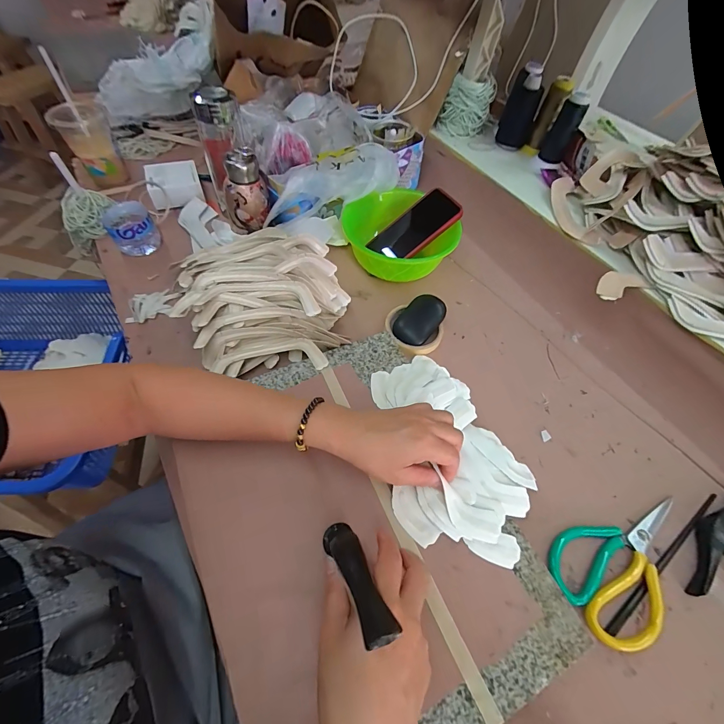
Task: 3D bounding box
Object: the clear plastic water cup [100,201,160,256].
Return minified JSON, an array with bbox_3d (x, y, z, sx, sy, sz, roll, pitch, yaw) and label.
[{"bbox_3d":[-0.390,-0.224,0.579,0.071,0.058,0.081,-26,62,-19],"label":"clear plastic water cup"}]

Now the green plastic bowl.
[{"bbox_3d":[0.058,-0.203,0.580,0.179,0.080,0.179,2,56,-3],"label":"green plastic bowl"}]

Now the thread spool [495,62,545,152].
[{"bbox_3d":[0.308,-0.489,0.661,0.062,0.116,0.054,19,57,9],"label":"thread spool"}]

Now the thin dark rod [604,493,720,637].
[{"bbox_3d":[0.330,0.210,0.367,0.229,0.006,0.013,-29,63,-21],"label":"thin dark rod"}]

